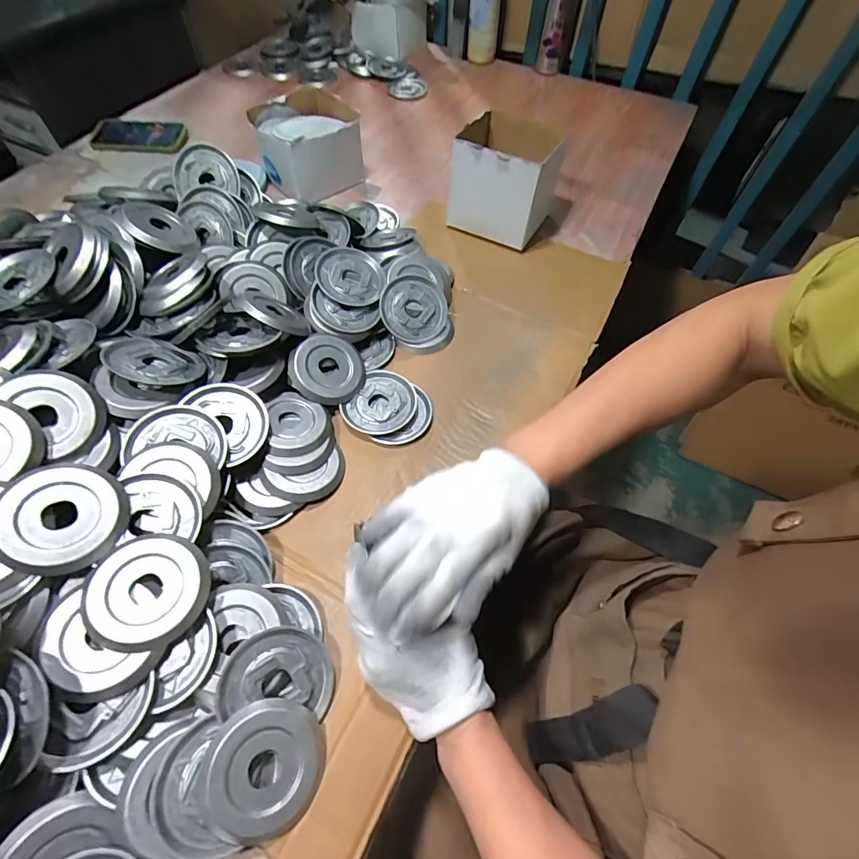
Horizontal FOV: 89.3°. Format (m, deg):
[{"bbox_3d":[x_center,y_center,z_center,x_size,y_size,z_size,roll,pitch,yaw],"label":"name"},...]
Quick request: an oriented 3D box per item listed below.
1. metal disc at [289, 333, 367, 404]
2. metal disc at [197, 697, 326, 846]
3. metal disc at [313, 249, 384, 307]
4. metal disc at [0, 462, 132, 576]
[{"bbox_3d":[-0.113,-0.067,0.490,0.081,0.016,0.077,8,72,-24],"label":"metal disc"},{"bbox_3d":[-0.119,0.245,0.316,0.079,0.008,0.082,7,66,-15],"label":"metal disc"},{"bbox_3d":[-0.097,-0.190,0.537,0.081,0.013,0.082,6,66,-16],"label":"metal disc"},{"bbox_3d":[-0.284,0.067,0.336,0.084,0.009,0.081,12,60,-21],"label":"metal disc"}]

